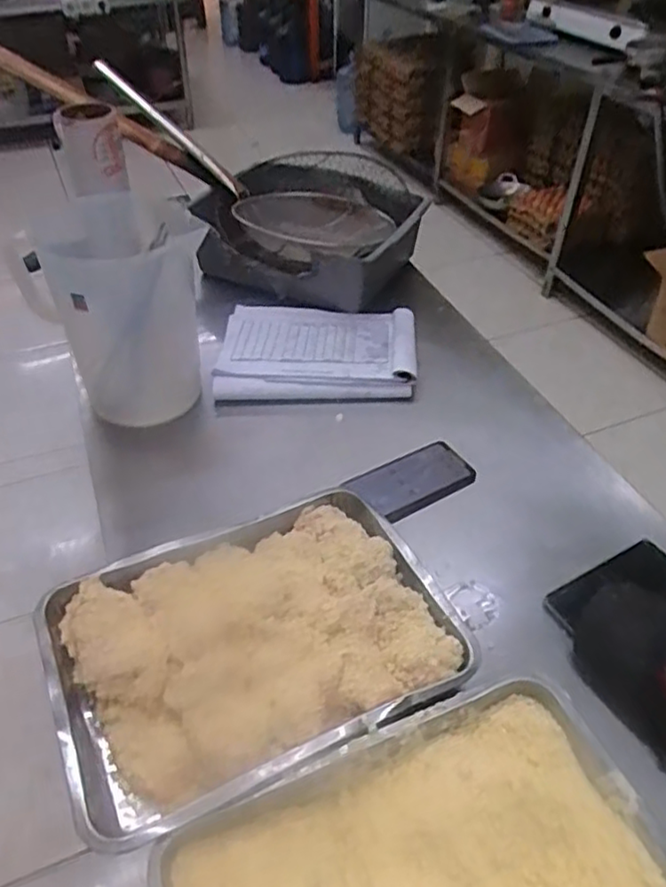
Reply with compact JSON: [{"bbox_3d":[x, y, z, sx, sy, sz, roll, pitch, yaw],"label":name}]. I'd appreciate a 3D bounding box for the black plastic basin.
[{"bbox_3d":[-0.047,-0.403,1.228,0.378,0.141,0.343,13,44,12],"label":"black plastic basin"}]

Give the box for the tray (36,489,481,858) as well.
[{"bbox_3d":[-0.079,0.197,0.667,0.372,0.042,0.275,-19,47,-20],"label":"tray"}]

